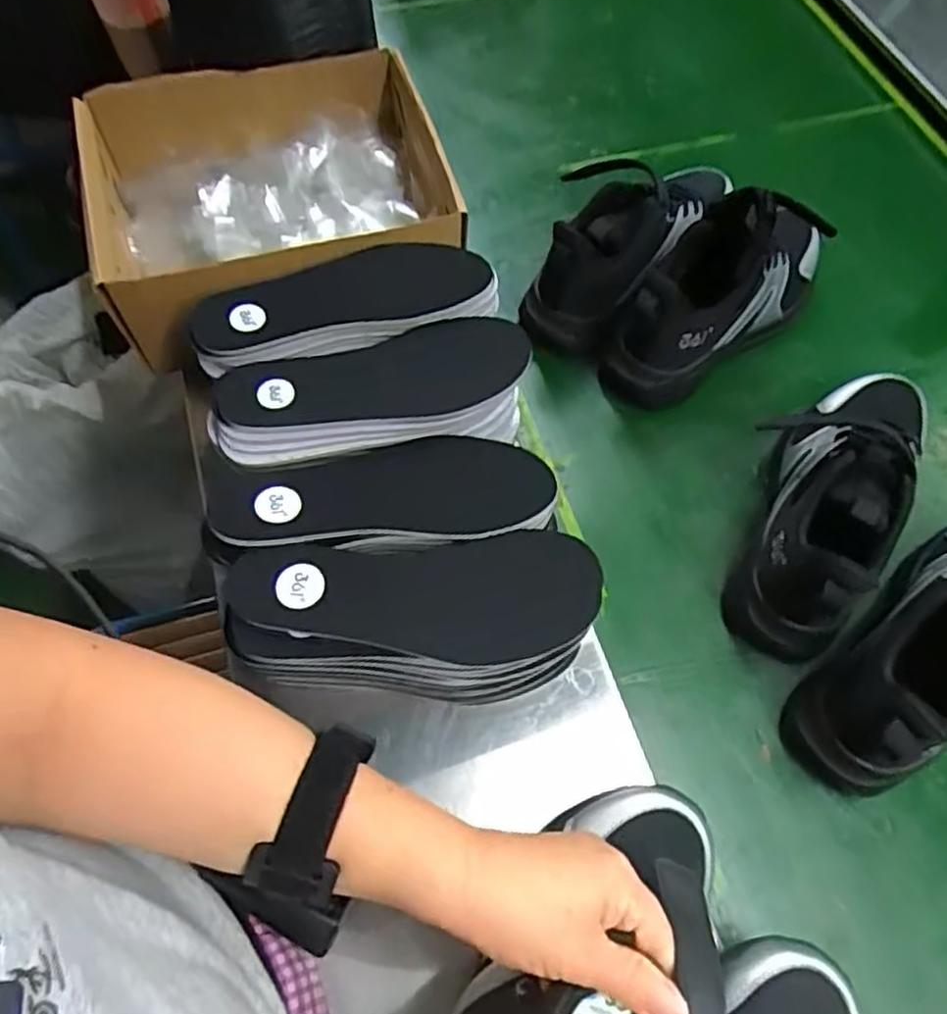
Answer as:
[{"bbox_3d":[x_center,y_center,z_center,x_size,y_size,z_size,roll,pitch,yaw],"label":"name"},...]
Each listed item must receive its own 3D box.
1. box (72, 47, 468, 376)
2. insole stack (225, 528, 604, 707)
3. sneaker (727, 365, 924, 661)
[{"bbox_3d":[-0.162,-0.244,0.575,0.269,0.093,0.233,-17,63,-9],"label":"box"},{"bbox_3d":[-0.033,0.070,0.440,0.209,0.073,0.081,-3,62,-2],"label":"insole stack"},{"bbox_3d":[0.261,-0.016,0.508,0.083,0.105,0.231,28,65,14],"label":"sneaker"}]

